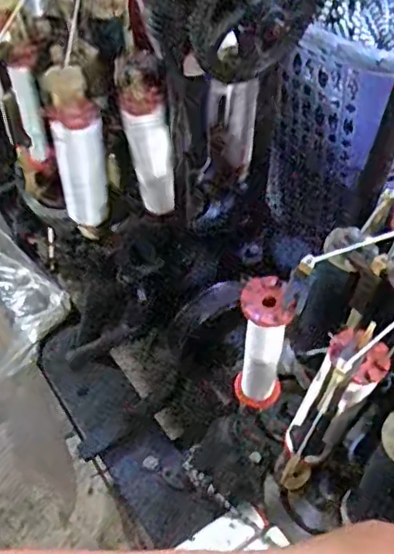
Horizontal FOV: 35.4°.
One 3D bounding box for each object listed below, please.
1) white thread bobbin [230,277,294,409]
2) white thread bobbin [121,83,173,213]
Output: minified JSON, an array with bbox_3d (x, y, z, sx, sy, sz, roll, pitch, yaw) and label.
[{"bbox_3d":[0.053,0.066,0.517,0.040,0.165,0.035,9,52,8],"label":"white thread bobbin"},{"bbox_3d":[-0.053,-0.131,0.672,0.046,0.153,0.044,-10,52,-7],"label":"white thread bobbin"}]

